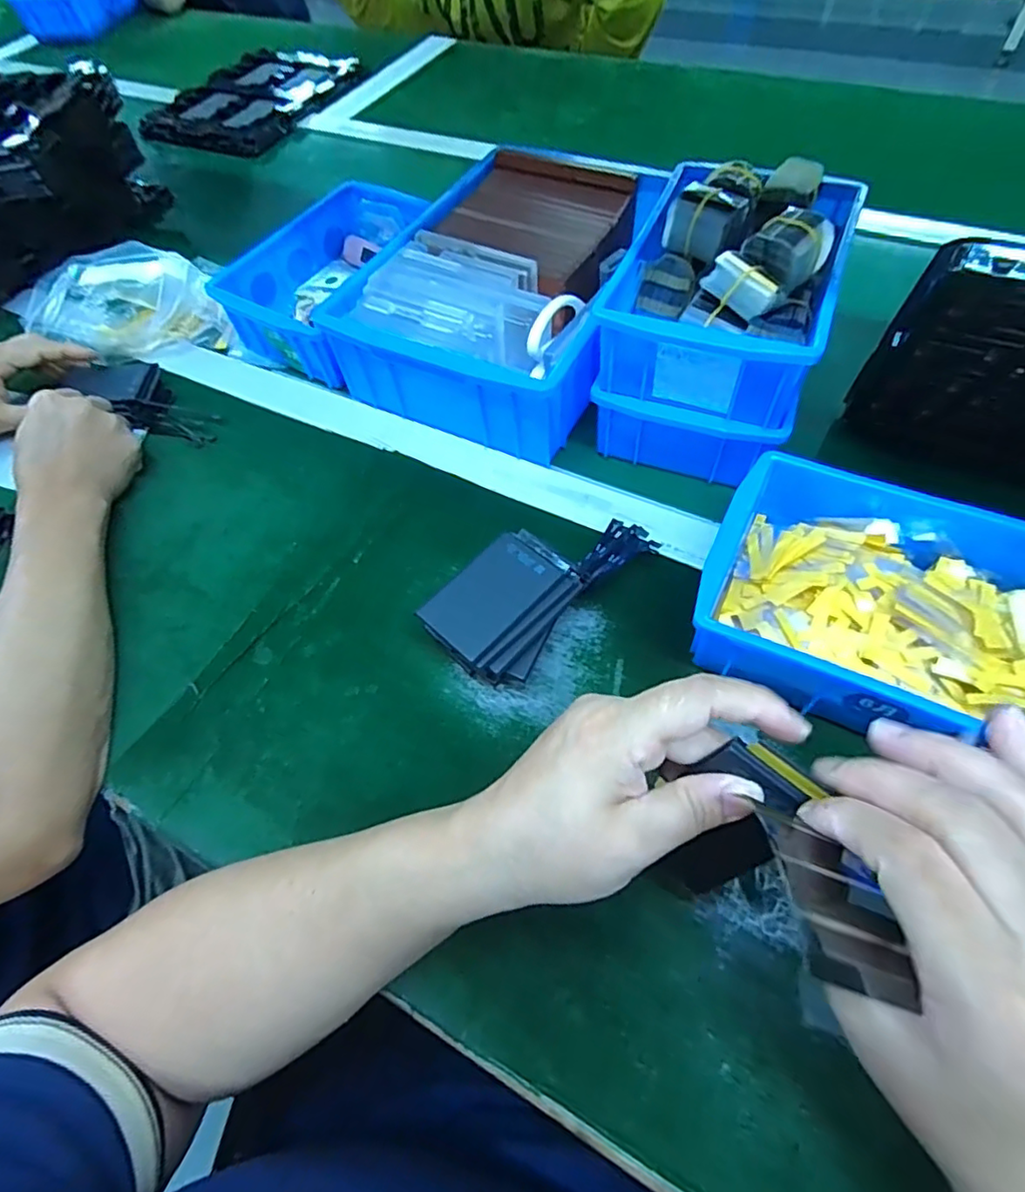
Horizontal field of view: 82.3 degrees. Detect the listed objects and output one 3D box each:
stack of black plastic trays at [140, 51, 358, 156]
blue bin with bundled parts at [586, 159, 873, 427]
[{"bbox_3d":[-0.377,-0.721,0.848,0.233,0.026,0.264,20,63,15],"label":"stack of black plastic trays"},{"bbox_3d":[0.145,-0.213,0.391,0.132,0.069,0.191,19,63,15],"label":"blue bin with bundled parts"}]

